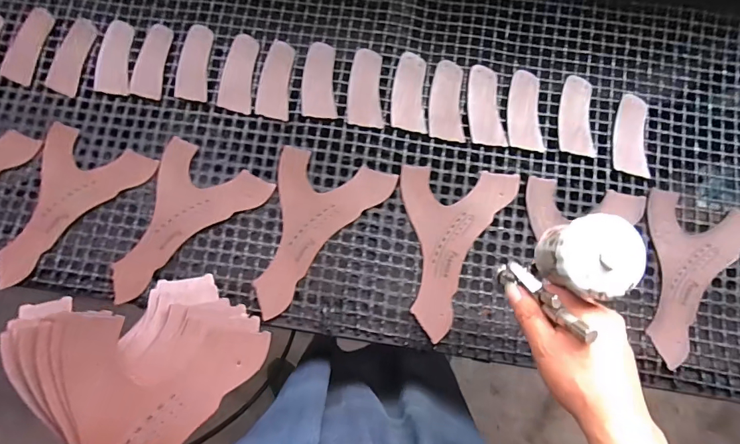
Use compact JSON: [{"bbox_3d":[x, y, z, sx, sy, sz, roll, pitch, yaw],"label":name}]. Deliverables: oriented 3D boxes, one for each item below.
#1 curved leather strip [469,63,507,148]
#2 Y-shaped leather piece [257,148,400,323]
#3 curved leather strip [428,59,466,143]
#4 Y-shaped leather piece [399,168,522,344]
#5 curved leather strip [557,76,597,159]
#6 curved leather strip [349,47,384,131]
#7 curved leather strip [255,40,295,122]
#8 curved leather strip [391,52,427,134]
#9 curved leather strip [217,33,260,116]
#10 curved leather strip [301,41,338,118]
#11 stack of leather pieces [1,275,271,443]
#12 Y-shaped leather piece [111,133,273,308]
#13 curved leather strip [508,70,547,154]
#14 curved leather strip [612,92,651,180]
[{"bbox_3d":[0.159,-0.162,0.583,0.047,0.006,0.115,-7,81,-1],"label":"curved leather strip"},{"bbox_3d":[-0.070,0.020,0.554,0.153,0.006,0.217,15,80,5],"label":"Y-shaped leather piece"},{"bbox_3d":[0.105,-0.168,0.582,0.047,0.007,0.114,-1,81,0],"label":"curved leather strip"},{"bbox_3d":[0.111,0.038,0.550,0.149,0.008,0.216,6,81,2],"label":"Y-shaped leather piece"},{"bbox_3d":[0.286,-0.149,0.584,0.049,0.009,0.114,-1,81,-1],"label":"curved leather strip"},{"bbox_3d":[-0.007,-0.187,0.587,0.047,0.008,0.113,-1,80,-1],"label":"curved leather strip"},{"bbox_3d":[-0.135,-0.203,0.597,0.046,0.004,0.117,4,80,0],"label":"curved leather strip"},{"bbox_3d":[0.054,-0.181,0.584,0.047,0.005,0.115,1,81,0],"label":"curved leather strip"},{"bbox_3d":[-0.189,-0.215,0.602,0.047,0.004,0.120,5,80,0],"label":"curved leather strip"},{"bbox_3d":[-0.071,-0.202,0.596,0.049,0.007,0.110,3,80,0],"label":"curved leather strip"},{"bbox_3d":[-0.221,0.146,0.357,0.176,0.080,0.223,33,81,5],"label":"stack of leather pieces"},{"bbox_3d":[-0.249,0.010,0.556,0.153,0.007,0.216,26,77,4],"label":"Y-shaped leather piece"},{"bbox_3d":[0.216,-0.156,0.585,0.048,0.004,0.114,-1,81,0],"label":"curved leather strip"},{"bbox_3d":[0.362,-0.119,0.578,0.045,0.011,0.114,6,81,1],"label":"curved leather strip"}]

